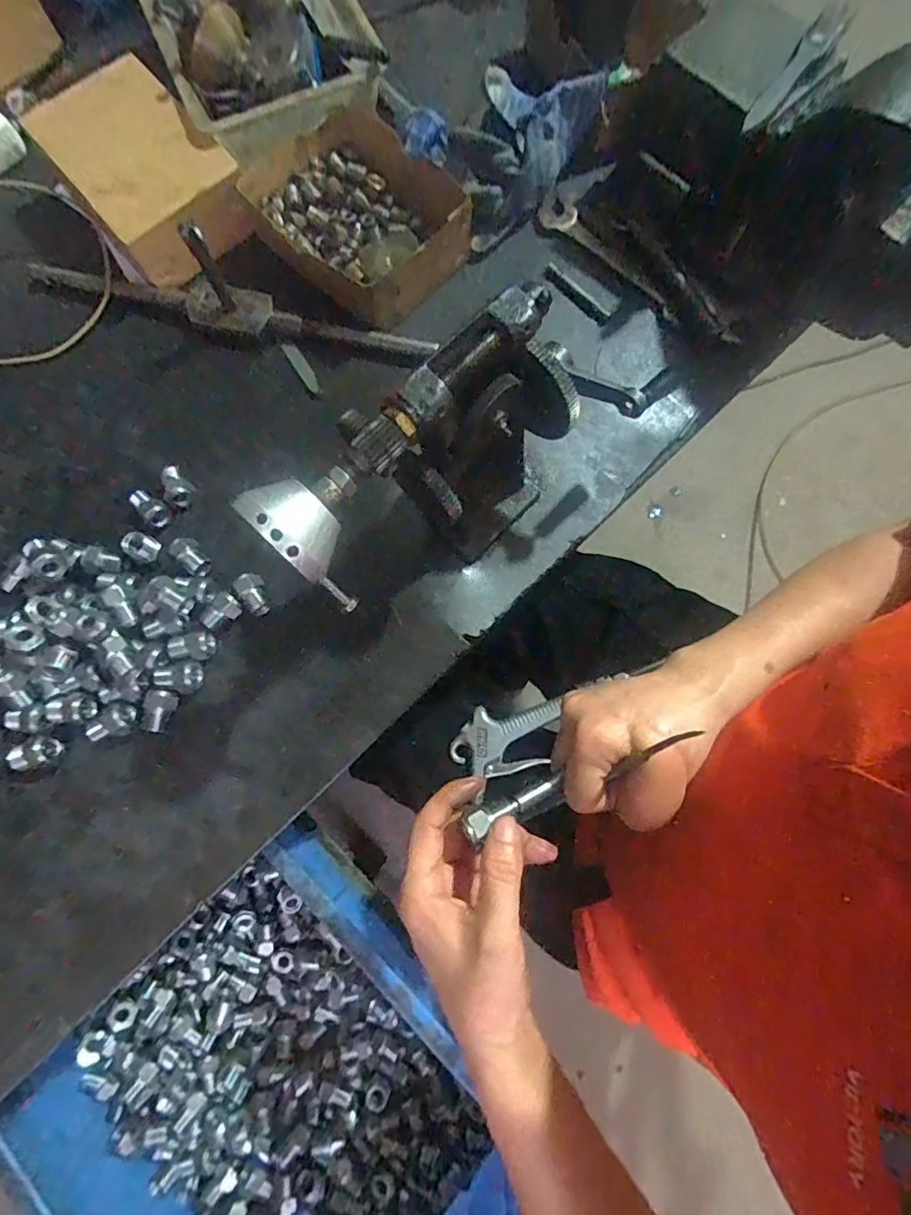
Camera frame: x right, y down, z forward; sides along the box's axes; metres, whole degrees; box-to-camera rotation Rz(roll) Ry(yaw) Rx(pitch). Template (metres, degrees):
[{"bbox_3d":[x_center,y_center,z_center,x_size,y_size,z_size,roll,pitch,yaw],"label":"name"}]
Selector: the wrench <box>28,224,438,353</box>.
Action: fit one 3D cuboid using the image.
[{"bbox_3d":[-0.197,-0.264,0.444,0.356,0.085,0.033,15,77,5],"label":"wrench"}]

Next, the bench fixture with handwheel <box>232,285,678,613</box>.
[{"bbox_3d":[0.020,-0.100,0.355,0.280,0.184,0.073,-38,78,-8],"label":"bench fixture with handwheel"}]

